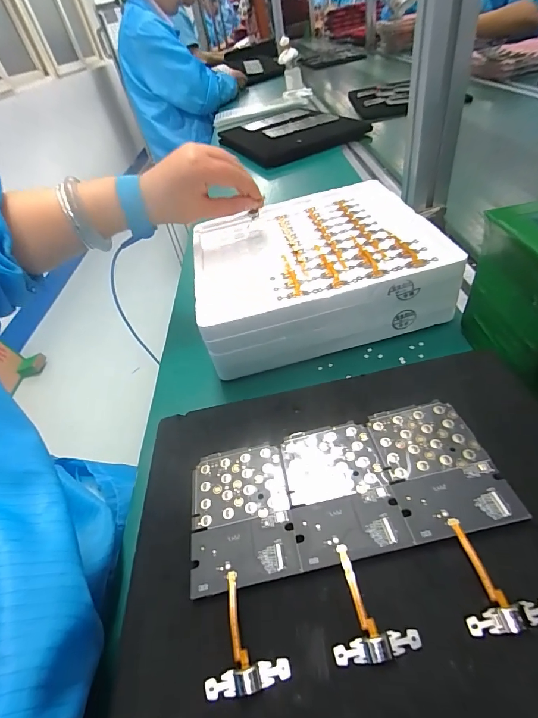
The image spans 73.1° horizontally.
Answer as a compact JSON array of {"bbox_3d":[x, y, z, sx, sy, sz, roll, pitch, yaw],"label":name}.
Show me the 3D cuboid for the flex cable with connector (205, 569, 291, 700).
[{"bbox_3d":[-0.011,0.120,0.163,0.035,0.005,0.045,-10,43,4],"label":"flex cable with connector"}]

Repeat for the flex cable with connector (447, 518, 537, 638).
[{"bbox_3d":[0.098,0.093,0.160,0.034,0.006,0.045,-9,43,5],"label":"flex cable with connector"}]

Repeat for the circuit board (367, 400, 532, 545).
[{"bbox_3d":[0.091,0.055,0.200,0.053,0.007,0.078,-13,43,1],"label":"circuit board"}]

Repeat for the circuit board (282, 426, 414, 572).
[{"bbox_3d":[0.038,0.071,0.204,0.055,0.004,0.078,-14,40,3],"label":"circuit board"}]

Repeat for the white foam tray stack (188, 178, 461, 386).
[{"bbox_3d":[0.039,-0.095,0.373,0.221,0.066,0.202,-14,43,-1],"label":"white foam tray stack"}]

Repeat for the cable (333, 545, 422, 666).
[{"bbox_3d":[0.044,0.107,0.162,0.035,0.006,0.044,-9,43,5],"label":"cable"}]

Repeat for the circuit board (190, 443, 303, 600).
[{"bbox_3d":[-0.016,0.085,0.205,0.056,0.004,0.078,-14,41,2],"label":"circuit board"}]

